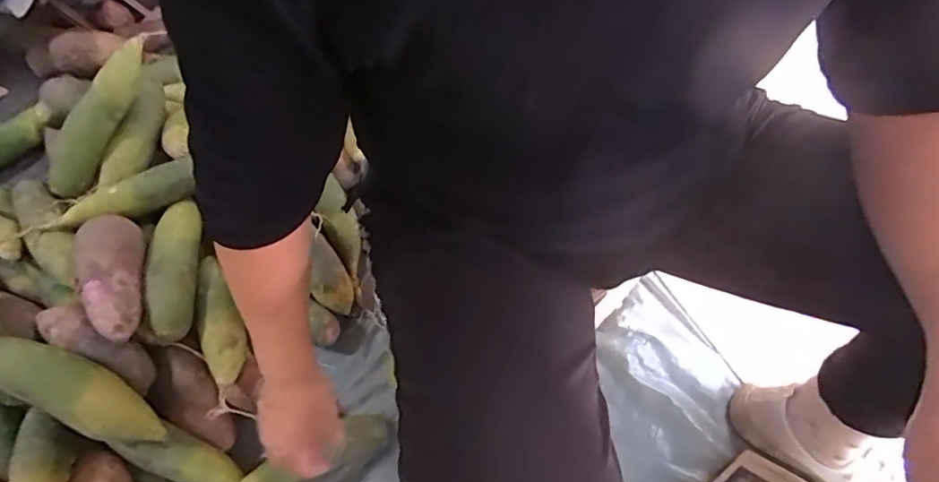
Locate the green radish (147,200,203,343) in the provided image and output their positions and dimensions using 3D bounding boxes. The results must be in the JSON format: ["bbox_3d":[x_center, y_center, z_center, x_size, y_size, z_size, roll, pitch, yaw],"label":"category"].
[{"bbox_3d":[-0.383,0.029,0.667,0.047,0.045,0.209,-14,59,-7],"label":"green radish"}]

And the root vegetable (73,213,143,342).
[{"bbox_3d":[-0.435,0.037,0.617,0.051,0.051,0.168,-17,59,-9],"label":"root vegetable"}]

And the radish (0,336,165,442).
[{"bbox_3d":[-0.412,0.156,0.537,0.184,0.050,0.059,34,61,-12],"label":"radish"}]

